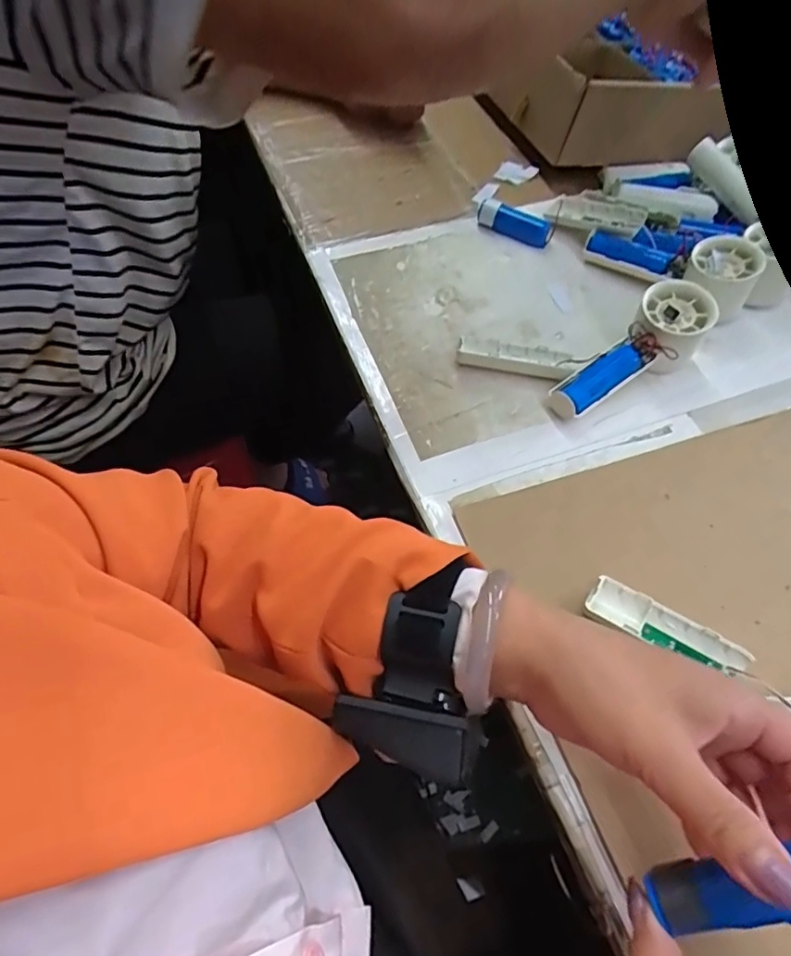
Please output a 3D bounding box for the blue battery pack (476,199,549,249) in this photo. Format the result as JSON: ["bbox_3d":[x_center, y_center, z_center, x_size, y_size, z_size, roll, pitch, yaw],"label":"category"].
[{"bbox_3d":[0.120,-0.260,0.568,0.076,0.026,0.031,31,63,17],"label":"blue battery pack"}]

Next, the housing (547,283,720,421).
[{"bbox_3d":[0.195,-0.099,0.452,0.150,0.056,0.051,-37,66,-21],"label":"housing"}]

